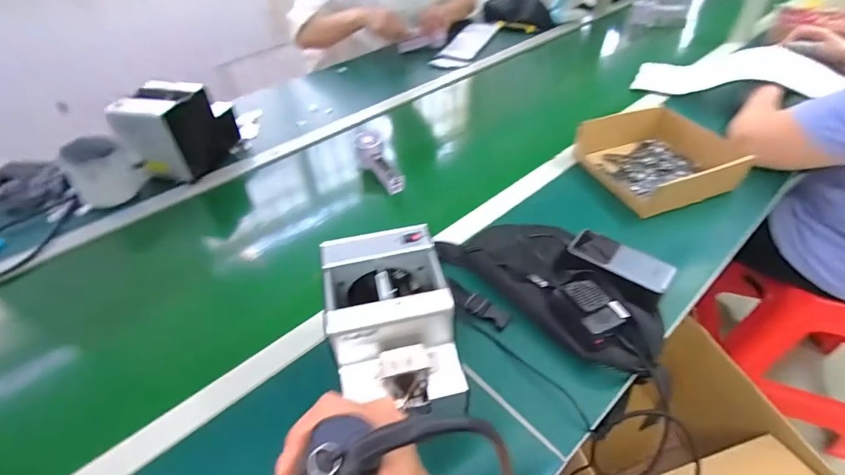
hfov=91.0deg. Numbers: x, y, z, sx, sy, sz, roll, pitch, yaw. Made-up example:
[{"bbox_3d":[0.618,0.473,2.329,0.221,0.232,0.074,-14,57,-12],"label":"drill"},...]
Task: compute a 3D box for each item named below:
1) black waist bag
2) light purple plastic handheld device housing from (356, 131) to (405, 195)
[{"bbox_3d":[0.180,0.066,0.566,0.299,0.049,0.173,22,50,25],"label":"black waist bag"},{"bbox_3d":[-0.084,-0.145,0.797,0.053,0.050,0.148,-19,46,-14],"label":"light purple plastic handheld device housing"}]

